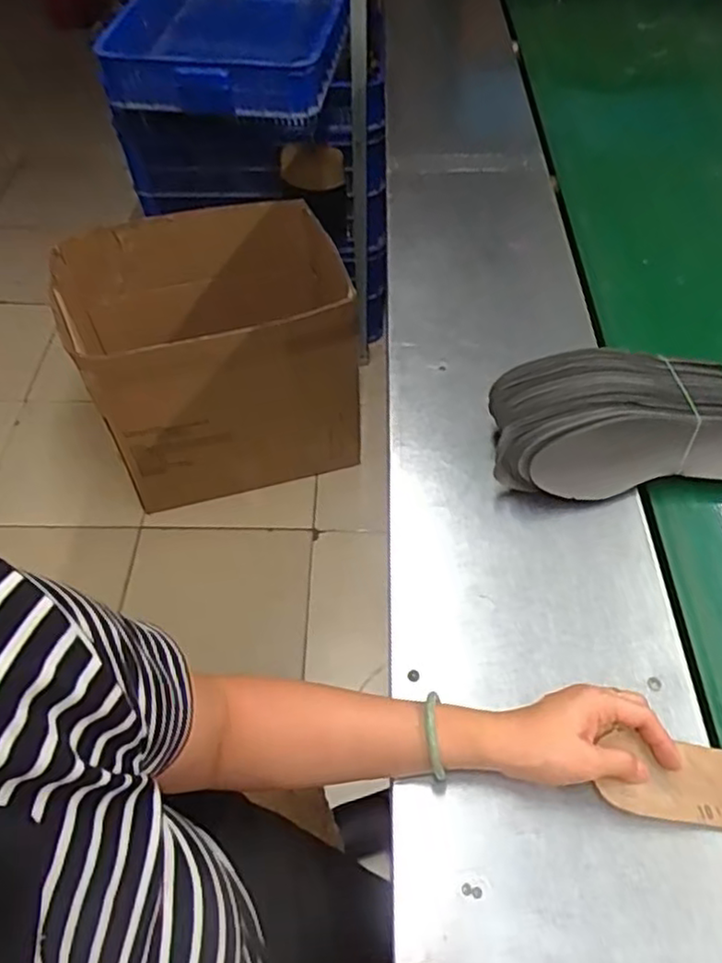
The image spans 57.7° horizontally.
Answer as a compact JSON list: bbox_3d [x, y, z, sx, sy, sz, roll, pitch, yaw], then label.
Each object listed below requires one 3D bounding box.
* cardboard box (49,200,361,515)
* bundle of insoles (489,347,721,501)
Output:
[{"bbox_3d":[-0.311,-0.282,1.458,0.536,0.459,0.427,-12,54,-9],"label":"cardboard box"},{"bbox_3d":[0.258,-0.058,0.644,0.268,0.085,0.121,-9,54,-6],"label":"bundle of insoles"}]

